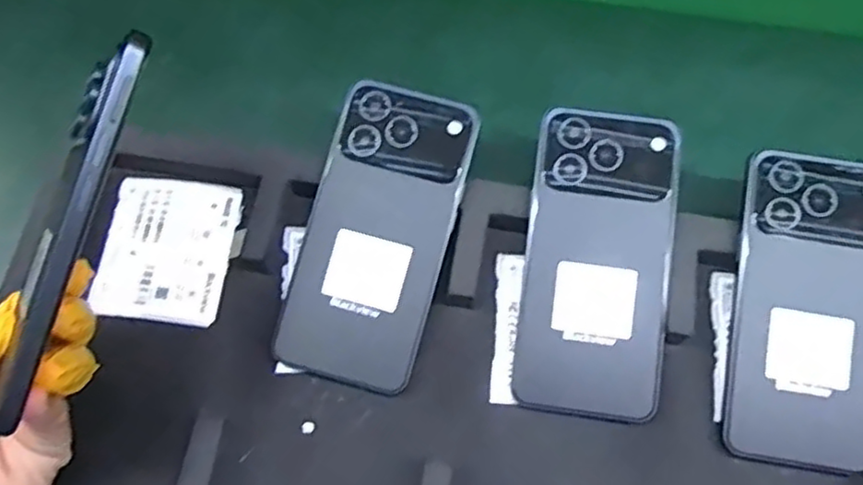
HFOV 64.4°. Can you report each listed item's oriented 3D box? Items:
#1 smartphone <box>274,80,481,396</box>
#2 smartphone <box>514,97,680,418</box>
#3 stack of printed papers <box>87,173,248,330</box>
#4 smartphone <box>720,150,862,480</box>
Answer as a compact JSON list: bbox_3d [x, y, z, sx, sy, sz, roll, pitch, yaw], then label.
[{"bbox_3d":[-0.028,-0.005,0.372,0.075,0.008,0.161,15,84,7],"label":"smartphone"},{"bbox_3d":[0.089,0.010,0.367,0.074,0.007,0.163,7,84,4],"label":"smartphone"},{"bbox_3d":[-0.153,0.004,0.394,0.072,0.007,0.084,6,70,2],"label":"stack of printed papers"},{"bbox_3d":[0.199,0.035,0.360,0.074,0.008,0.162,8,84,4],"label":"smartphone"}]

